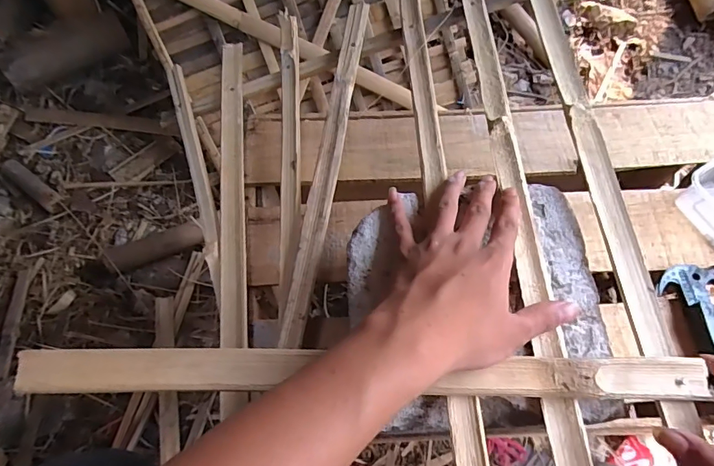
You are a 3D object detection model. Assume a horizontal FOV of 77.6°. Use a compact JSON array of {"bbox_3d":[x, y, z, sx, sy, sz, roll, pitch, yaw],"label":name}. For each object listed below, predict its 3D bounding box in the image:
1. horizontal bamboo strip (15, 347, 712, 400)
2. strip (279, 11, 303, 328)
[{"bbox_3d":[0.009,0.092,0.290,0.438,0.014,0.029,2,63,-1],"label":"horizontal bamboo strip"},{"bbox_3d":[-0.072,-0.096,0.473,0.021,0.015,0.375,-3,61,-2],"label":"strip"}]

